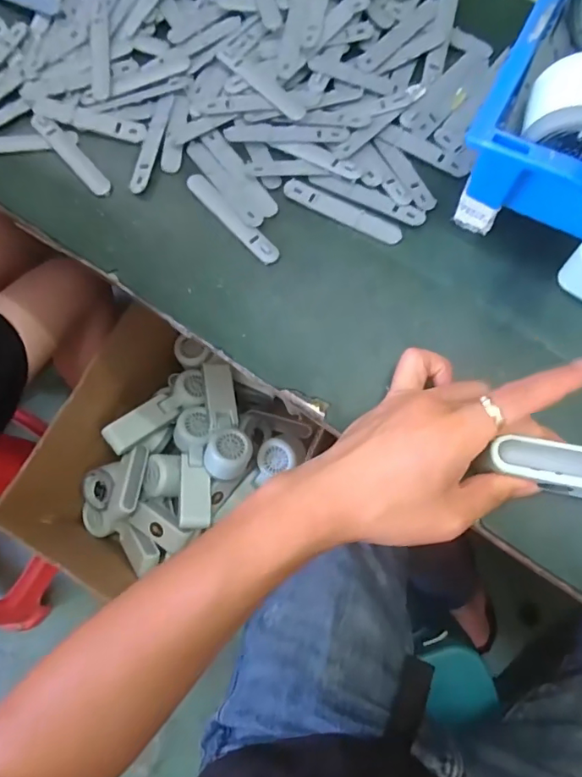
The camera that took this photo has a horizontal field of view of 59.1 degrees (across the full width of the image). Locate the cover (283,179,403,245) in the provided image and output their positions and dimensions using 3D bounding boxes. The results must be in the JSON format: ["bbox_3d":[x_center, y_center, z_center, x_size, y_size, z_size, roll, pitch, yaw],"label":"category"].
[{"bbox_3d":[0.038,-0.134,0.386,0.095,0.004,0.017,28,77,9],"label":"cover"}]

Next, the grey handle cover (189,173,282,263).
[{"bbox_3d":[-0.045,-0.131,0.389,0.016,0.004,0.097,-41,77,-9],"label":"grey handle cover"}]

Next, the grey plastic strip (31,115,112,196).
[{"bbox_3d":[-0.176,-0.188,0.412,0.015,0.006,0.093,-41,77,-9],"label":"grey plastic strip"}]

